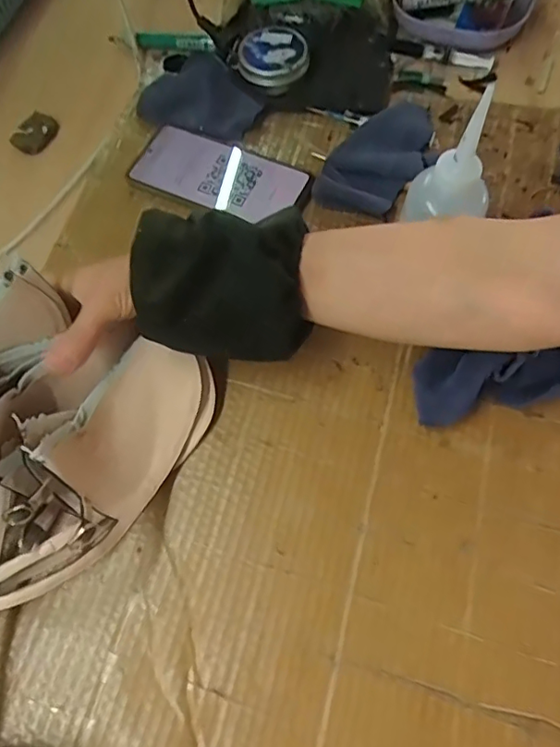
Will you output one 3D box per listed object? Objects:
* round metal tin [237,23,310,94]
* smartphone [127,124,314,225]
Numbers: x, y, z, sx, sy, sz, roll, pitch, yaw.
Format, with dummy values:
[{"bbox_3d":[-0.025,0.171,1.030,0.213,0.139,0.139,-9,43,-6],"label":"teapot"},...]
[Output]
[{"bbox_3d":[-0.006,-0.306,0.530,0.068,0.024,0.065,6,68,5],"label":"round metal tin"},{"bbox_3d":[-0.056,-0.184,0.506,0.161,0.013,0.077,22,70,12],"label":"smartphone"}]

